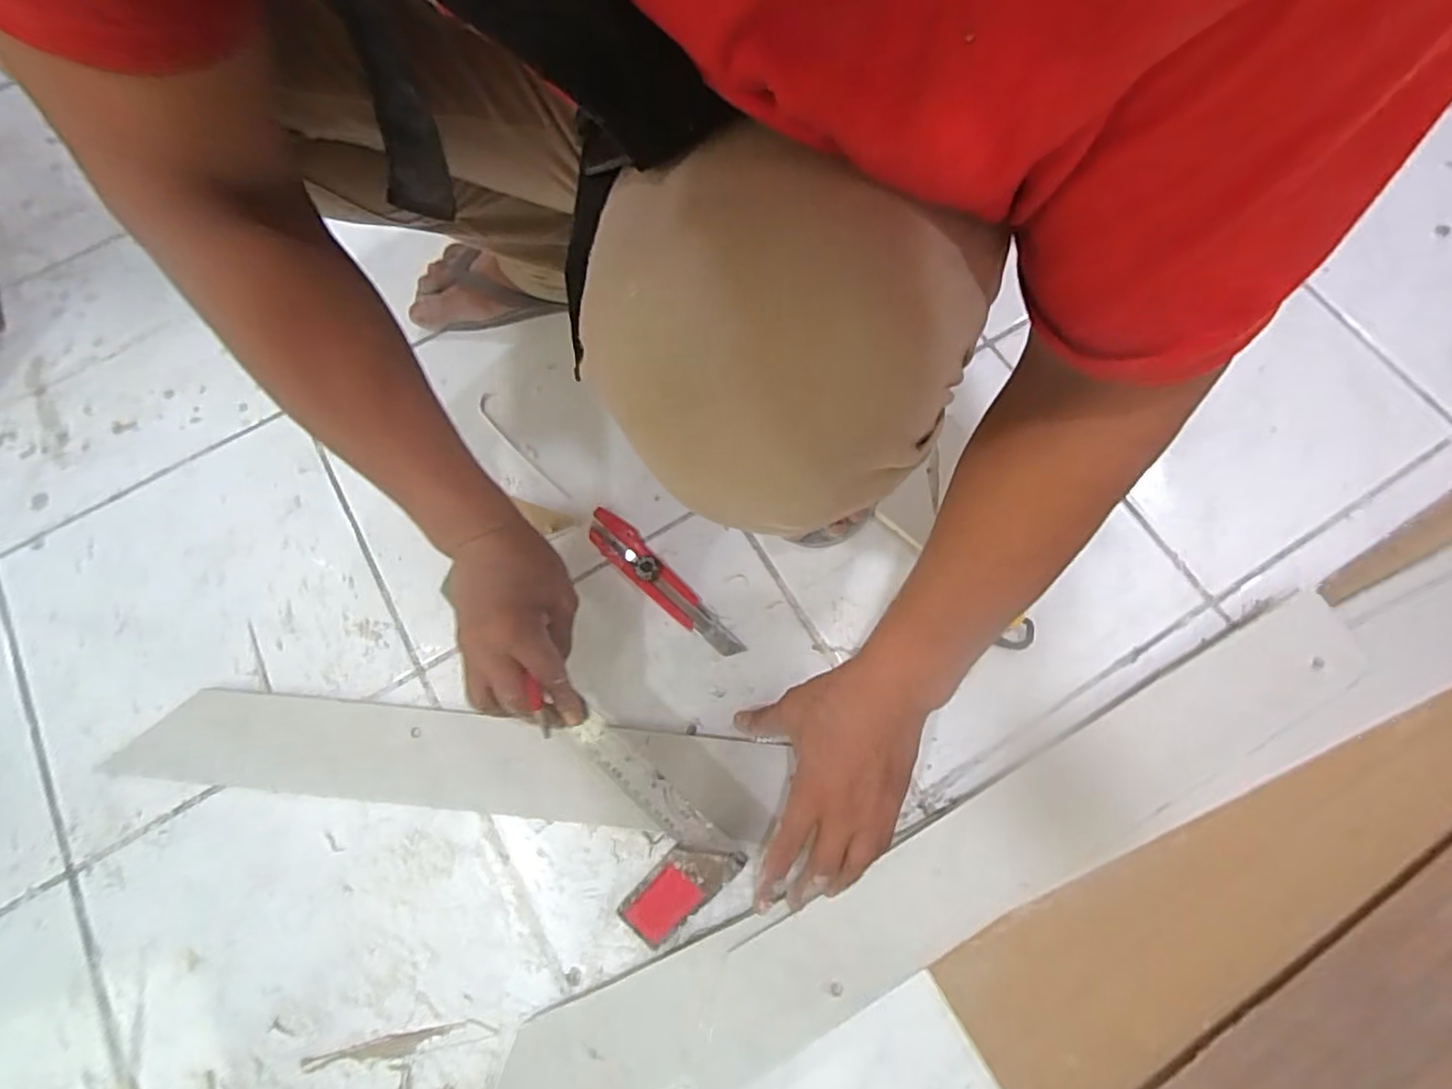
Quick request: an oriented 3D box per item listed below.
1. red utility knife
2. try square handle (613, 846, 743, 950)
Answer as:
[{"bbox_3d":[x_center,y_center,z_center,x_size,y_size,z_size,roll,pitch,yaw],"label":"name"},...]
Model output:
[{"bbox_3d":[-0.056,0.033,0.548,0.171,0.017,0.032,43,79,14],"label":"red utility knife"},{"bbox_3d":[-0.036,0.242,0.451,0.041,0.009,0.123,40,115,9],"label":"try square handle"}]

